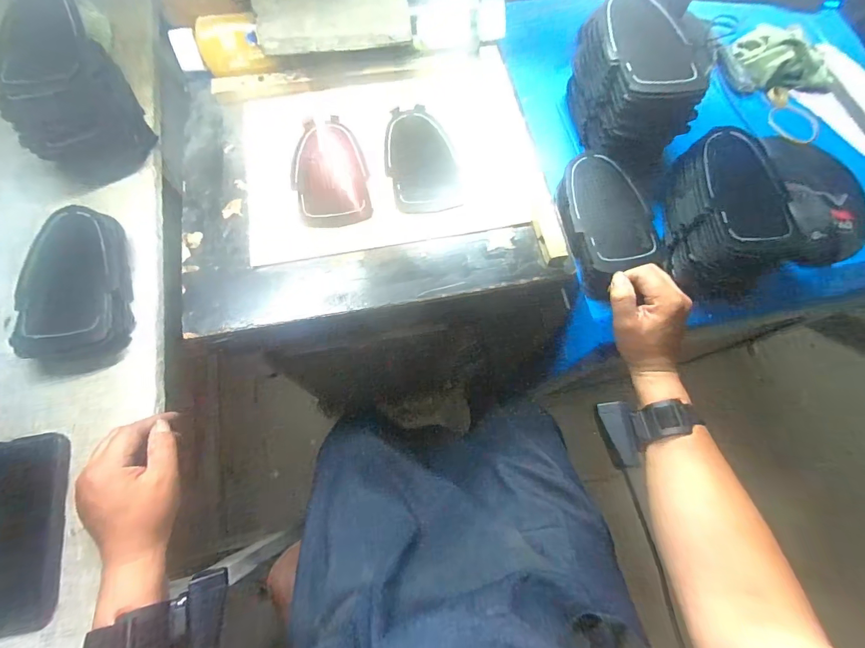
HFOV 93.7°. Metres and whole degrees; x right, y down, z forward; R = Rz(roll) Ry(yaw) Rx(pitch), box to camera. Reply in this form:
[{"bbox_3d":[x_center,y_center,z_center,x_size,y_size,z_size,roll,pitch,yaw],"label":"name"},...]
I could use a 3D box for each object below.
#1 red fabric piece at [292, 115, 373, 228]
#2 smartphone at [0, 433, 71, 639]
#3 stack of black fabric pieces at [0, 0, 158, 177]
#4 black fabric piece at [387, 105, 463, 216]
[{"bbox_3d":[-0.128,-0.192,0.507,0.089,0.004,0.158,-8,72,-4],"label":"red fabric piece"},{"bbox_3d":[-0.397,0.199,0.387,0.082,0.009,0.171,-6,78,-10],"label":"smartphone"},{"bbox_3d":[-0.443,-0.281,0.490,0.118,0.126,0.163,-29,75,-10],"label":"stack of black fabric pieces"},{"bbox_3d":[-0.014,-0.214,0.518,0.087,0.005,0.156,-8,72,-4],"label":"black fabric piece"}]

